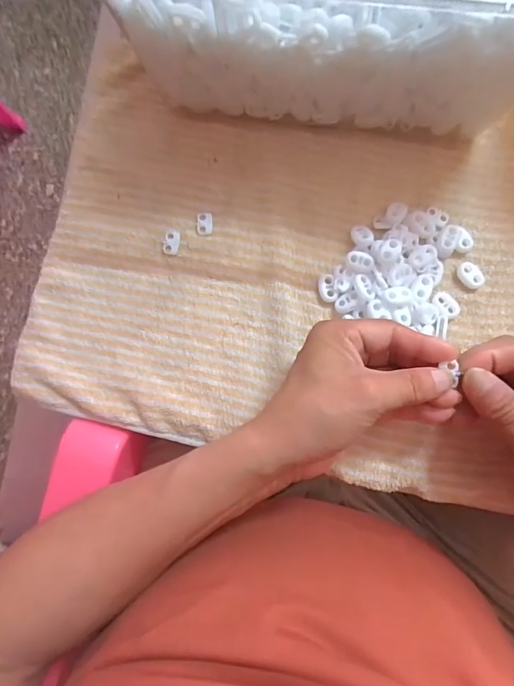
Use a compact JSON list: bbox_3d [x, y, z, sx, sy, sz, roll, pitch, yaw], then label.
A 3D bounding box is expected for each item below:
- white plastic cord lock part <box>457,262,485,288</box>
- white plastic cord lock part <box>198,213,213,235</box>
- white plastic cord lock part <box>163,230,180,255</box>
[{"bbox_3d":[0.166,-0.053,0.326,0.015,0.007,0.022,-35,83,-2],"label":"white plastic cord lock part"},{"bbox_3d":[-0.043,-0.097,0.340,0.012,0.004,0.018,1,83,2],"label":"white plastic cord lock part"},{"bbox_3d":[-0.069,-0.082,0.339,0.012,0.004,0.020,8,84,3],"label":"white plastic cord lock part"}]

